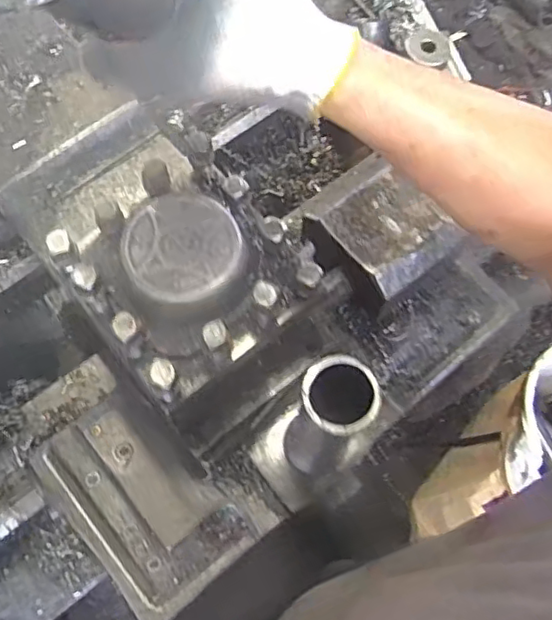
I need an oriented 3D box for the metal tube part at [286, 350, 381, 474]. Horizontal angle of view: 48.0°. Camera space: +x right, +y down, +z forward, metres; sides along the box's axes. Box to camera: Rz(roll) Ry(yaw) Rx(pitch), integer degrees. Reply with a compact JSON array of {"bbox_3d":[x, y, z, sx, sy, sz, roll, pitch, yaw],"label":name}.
[{"bbox_3d":[0.038,0.091,0.497,0.052,0.190,0.050,1,69,-2],"label":"metal tube part"}]

